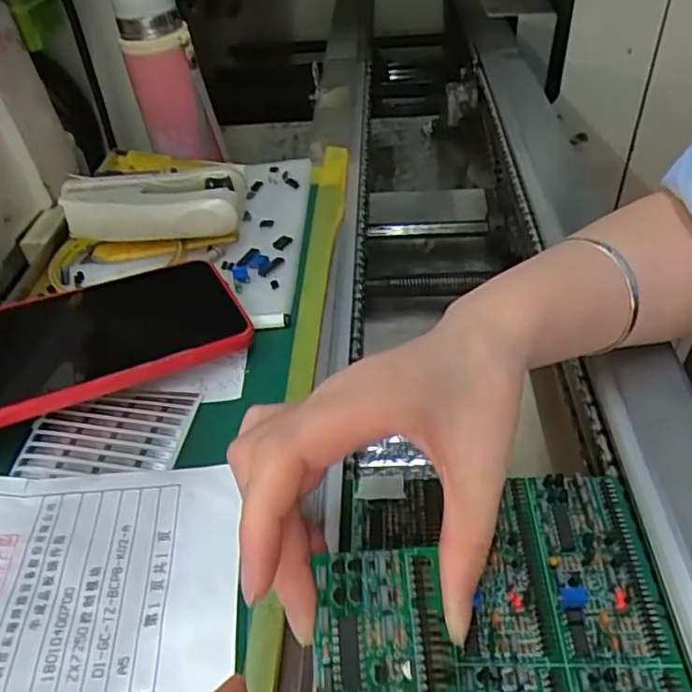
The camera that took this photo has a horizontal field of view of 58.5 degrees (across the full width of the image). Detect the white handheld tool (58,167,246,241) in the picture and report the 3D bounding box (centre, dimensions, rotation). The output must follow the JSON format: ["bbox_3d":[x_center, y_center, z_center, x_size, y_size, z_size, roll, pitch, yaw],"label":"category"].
[{"bbox_3d":[-0.126,-0.090,0.413,0.115,0.038,0.050,-6,43,-2],"label":"white handheld tool"}]

